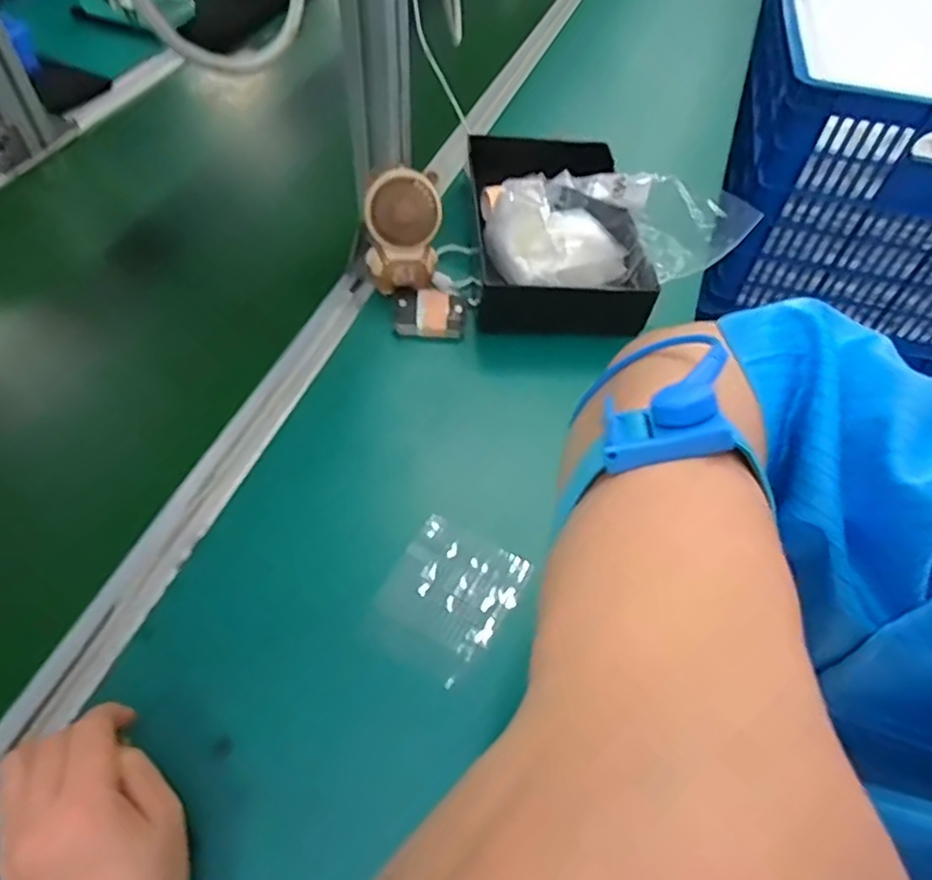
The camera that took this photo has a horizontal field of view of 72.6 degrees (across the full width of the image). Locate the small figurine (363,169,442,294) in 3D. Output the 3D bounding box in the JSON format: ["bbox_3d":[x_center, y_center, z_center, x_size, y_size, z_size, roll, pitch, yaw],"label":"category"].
[{"bbox_3d":[-0.056,-0.186,0.578,0.071,0.100,0.053,-5,51,-3],"label":"small figurine"}]

